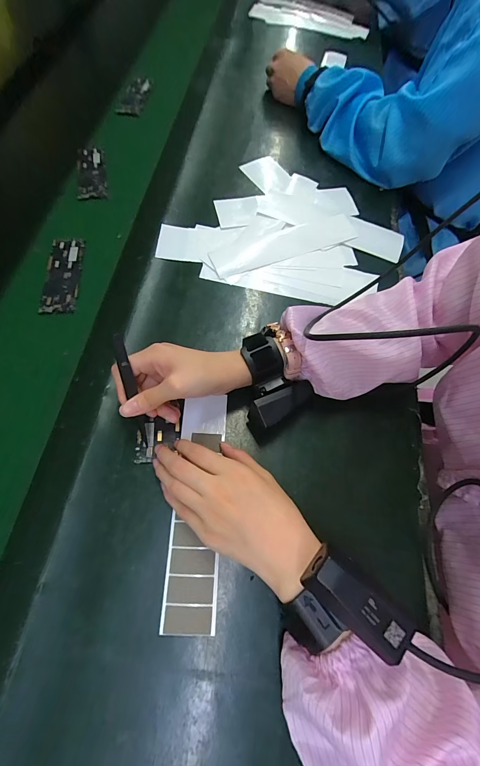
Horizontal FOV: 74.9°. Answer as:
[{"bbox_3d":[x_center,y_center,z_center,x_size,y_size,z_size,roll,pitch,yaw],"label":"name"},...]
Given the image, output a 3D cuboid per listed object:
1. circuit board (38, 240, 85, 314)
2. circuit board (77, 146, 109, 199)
[{"bbox_3d":[-0.234,-0.145,0.415,0.041,0.006,0.125,-3,66,-4],"label":"circuit board"},{"bbox_3d":[-0.236,-0.338,0.501,0.041,0.009,0.127,-9,67,-7],"label":"circuit board"}]

